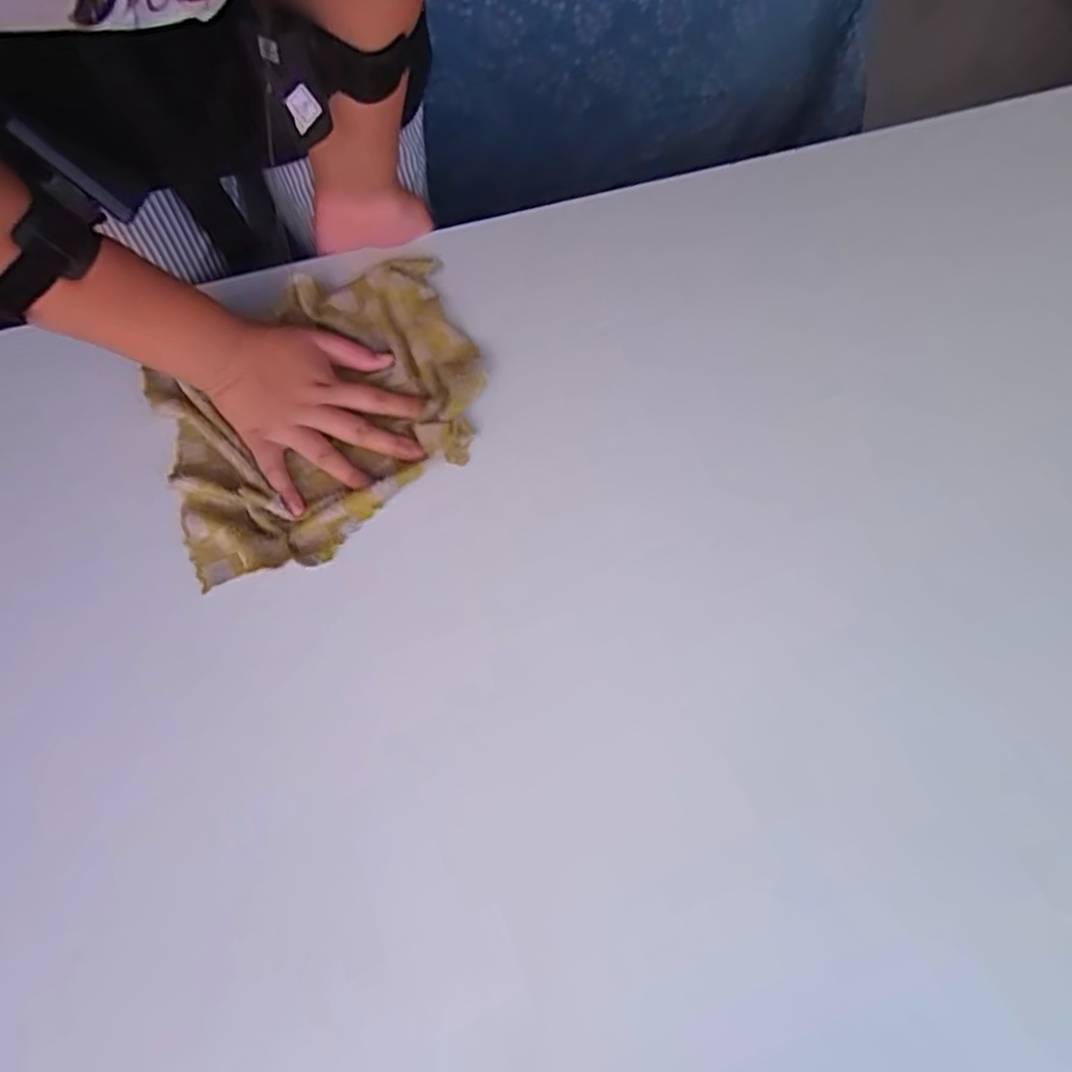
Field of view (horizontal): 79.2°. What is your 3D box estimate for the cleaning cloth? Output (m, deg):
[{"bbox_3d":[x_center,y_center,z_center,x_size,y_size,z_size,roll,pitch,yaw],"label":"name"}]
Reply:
[{"bbox_3d":[-0.159,-0.092,0.481,0.251,0.029,0.189,-32,78,-10],"label":"cleaning cloth"}]

